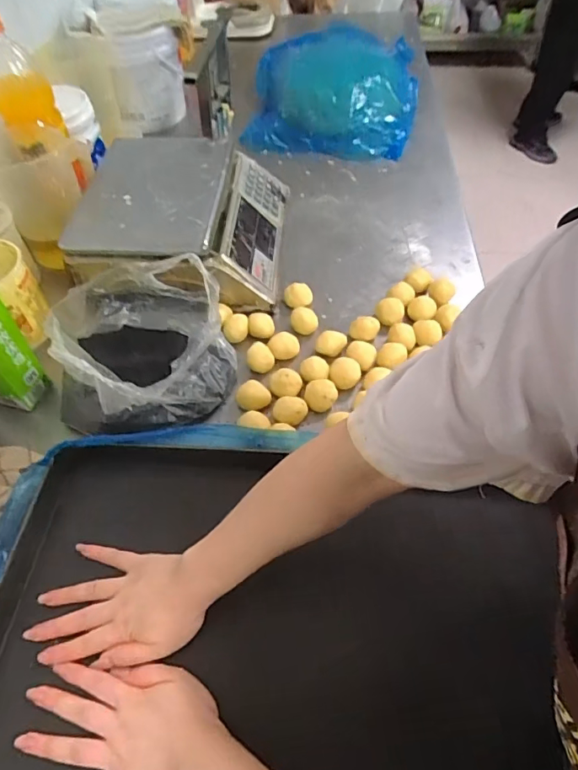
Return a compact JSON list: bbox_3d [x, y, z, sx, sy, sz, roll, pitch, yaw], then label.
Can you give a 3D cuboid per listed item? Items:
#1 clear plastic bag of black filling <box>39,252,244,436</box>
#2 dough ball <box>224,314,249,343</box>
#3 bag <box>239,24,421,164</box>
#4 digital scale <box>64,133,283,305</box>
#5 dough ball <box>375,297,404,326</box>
[{"bbox_3d":[-0.198,-0.056,0.668,0.237,0.135,0.251,-14,53,-8],"label":"clear plastic bag of black filling"},{"bbox_3d":[-0.081,-0.090,0.765,0.037,0.029,0.042,-6,52,-2],"label":"dough ball"},{"bbox_3d":[0.109,-0.721,1.190,0.395,0.108,0.515,9,53,10],"label":"bag"},{"bbox_3d":[-0.167,-0.293,0.851,0.315,0.121,0.351,2,52,4],"label":"digital scale"},{"bbox_3d":[0.157,-0.112,0.776,0.043,0.036,0.041,-1,52,2],"label":"dough ball"}]

